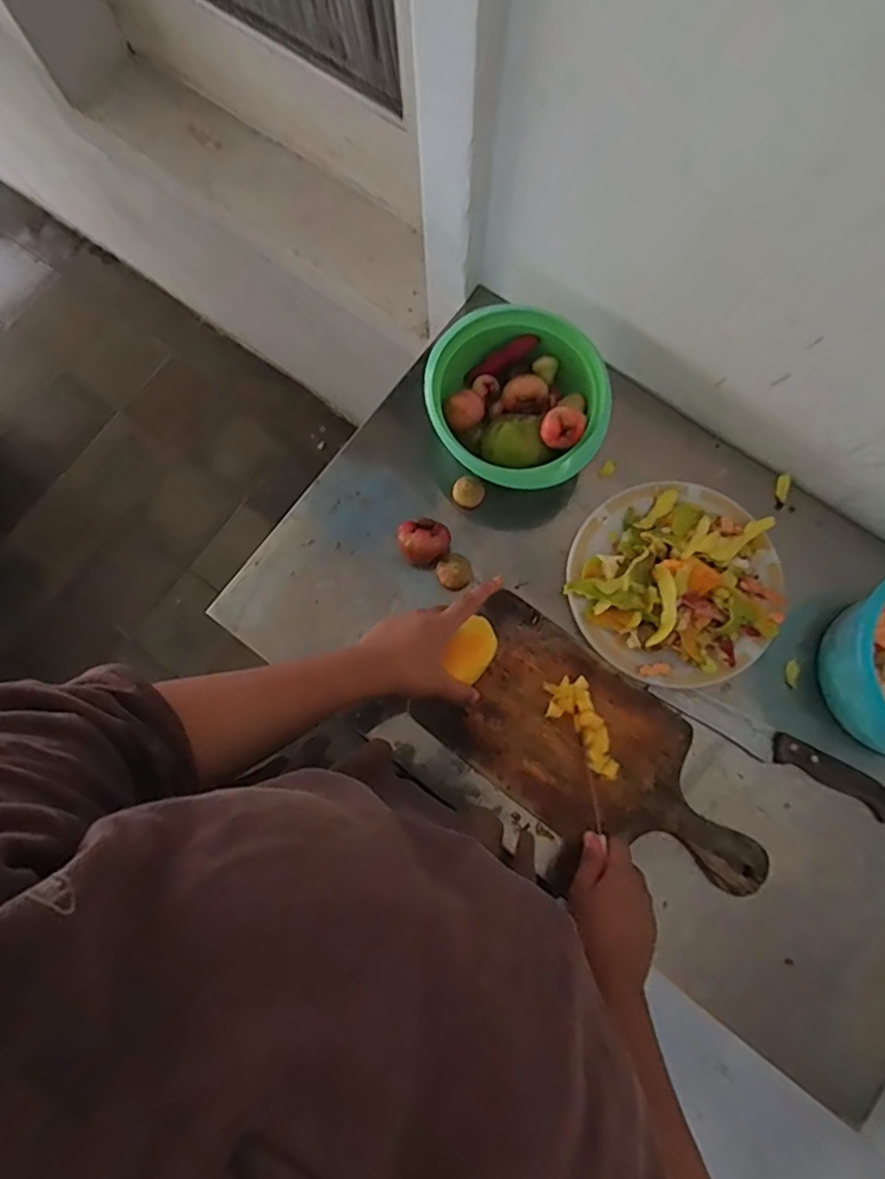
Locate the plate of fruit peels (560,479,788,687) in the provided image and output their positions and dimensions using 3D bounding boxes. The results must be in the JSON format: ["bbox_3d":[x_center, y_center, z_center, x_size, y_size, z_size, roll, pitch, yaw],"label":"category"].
[{"bbox_3d":[0.246,-0.014,0.651,0.212,0.042,0.215,0,78,1],"label":"plate of fruit peels"}]

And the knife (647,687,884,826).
[{"bbox_3d":[0.337,0.156,0.633,0.247,0.019,0.037,28,79,7],"label":"knife"}]

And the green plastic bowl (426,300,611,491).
[{"bbox_3d":[0.077,-0.199,0.673,0.176,0.090,0.189,0,78,1],"label":"green plastic bowl"}]

